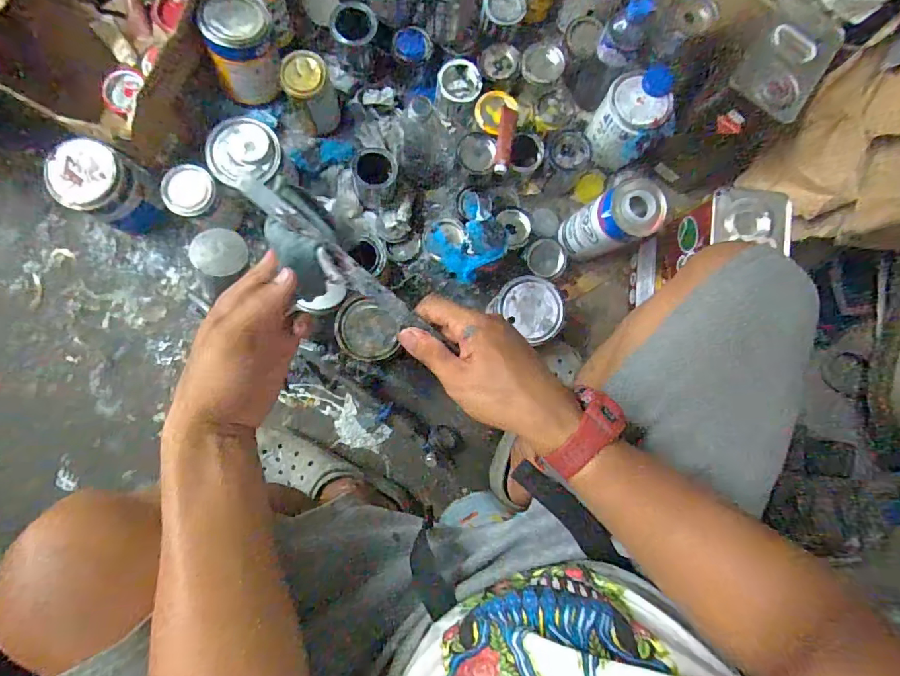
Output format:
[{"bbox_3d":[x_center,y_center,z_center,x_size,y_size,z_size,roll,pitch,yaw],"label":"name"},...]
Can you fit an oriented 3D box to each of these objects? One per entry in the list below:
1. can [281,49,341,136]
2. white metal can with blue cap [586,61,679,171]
[{"bbox_3d":[-0.221,-0.390,0.744,0.073,0.104,0.074,0,86,-5],"label":"can"},{"bbox_3d":[0.298,-0.357,0.772,0.104,0.111,0.120,-14,87,-6],"label":"white metal can with blue cap"}]

